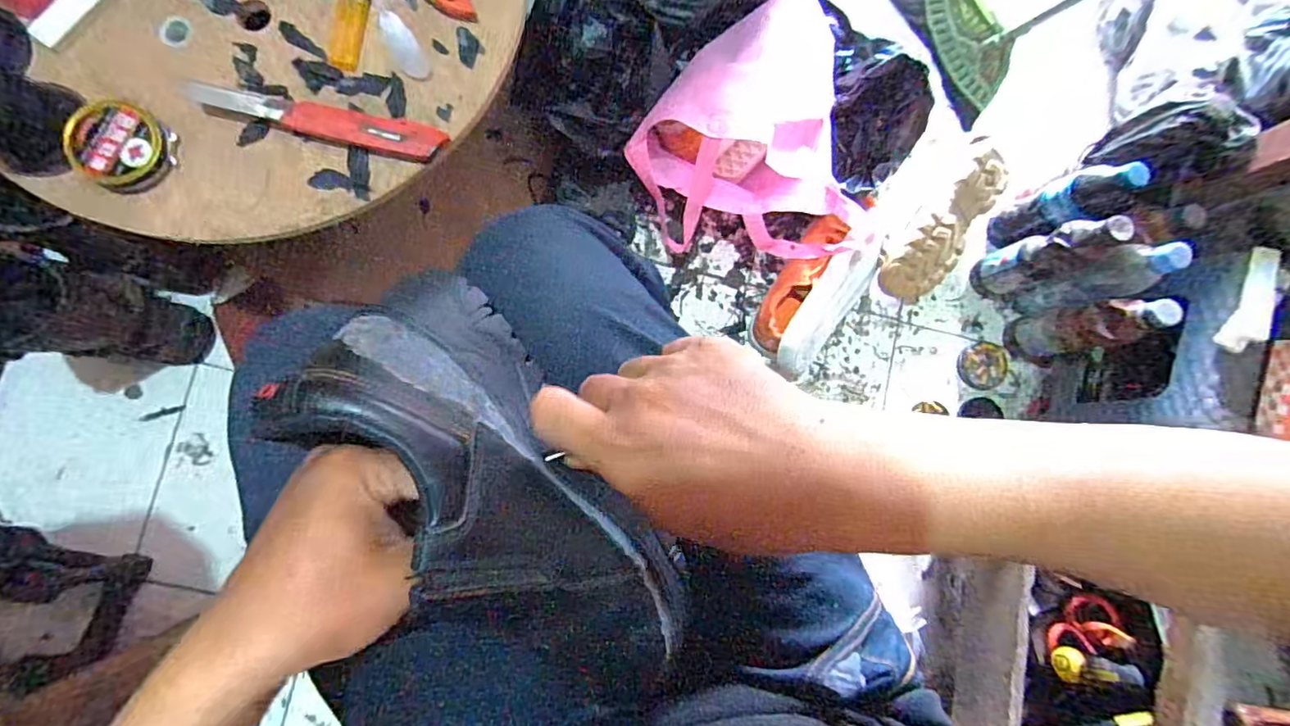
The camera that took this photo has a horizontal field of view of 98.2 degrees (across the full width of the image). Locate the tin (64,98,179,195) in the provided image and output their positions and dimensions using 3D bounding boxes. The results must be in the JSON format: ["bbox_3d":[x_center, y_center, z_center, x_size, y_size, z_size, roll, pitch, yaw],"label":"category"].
[{"bbox_3d":[-0.441,-0.182,0.469,0.069,0.021,0.068,0,85,-4],"label":"tin"}]

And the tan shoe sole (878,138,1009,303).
[{"bbox_3d":[0.454,-0.204,0.864,0.117,0.083,0.260,41,89,-26],"label":"tan shoe sole"}]

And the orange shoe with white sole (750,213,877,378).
[{"bbox_3d":[0.251,-0.097,0.836,0.124,0.101,0.243,35,83,-1],"label":"orange shoe with white sole"}]

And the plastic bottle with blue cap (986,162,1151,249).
[{"bbox_3d":[0.582,-0.219,0.799,0.062,0.226,0.069,-25,87,-6],"label":"plastic bottle with blue cap"}]

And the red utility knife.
[{"bbox_3d":[-0.288,-0.212,0.487,0.222,0.020,0.034,11,84,-3],"label":"red utility knife"}]

